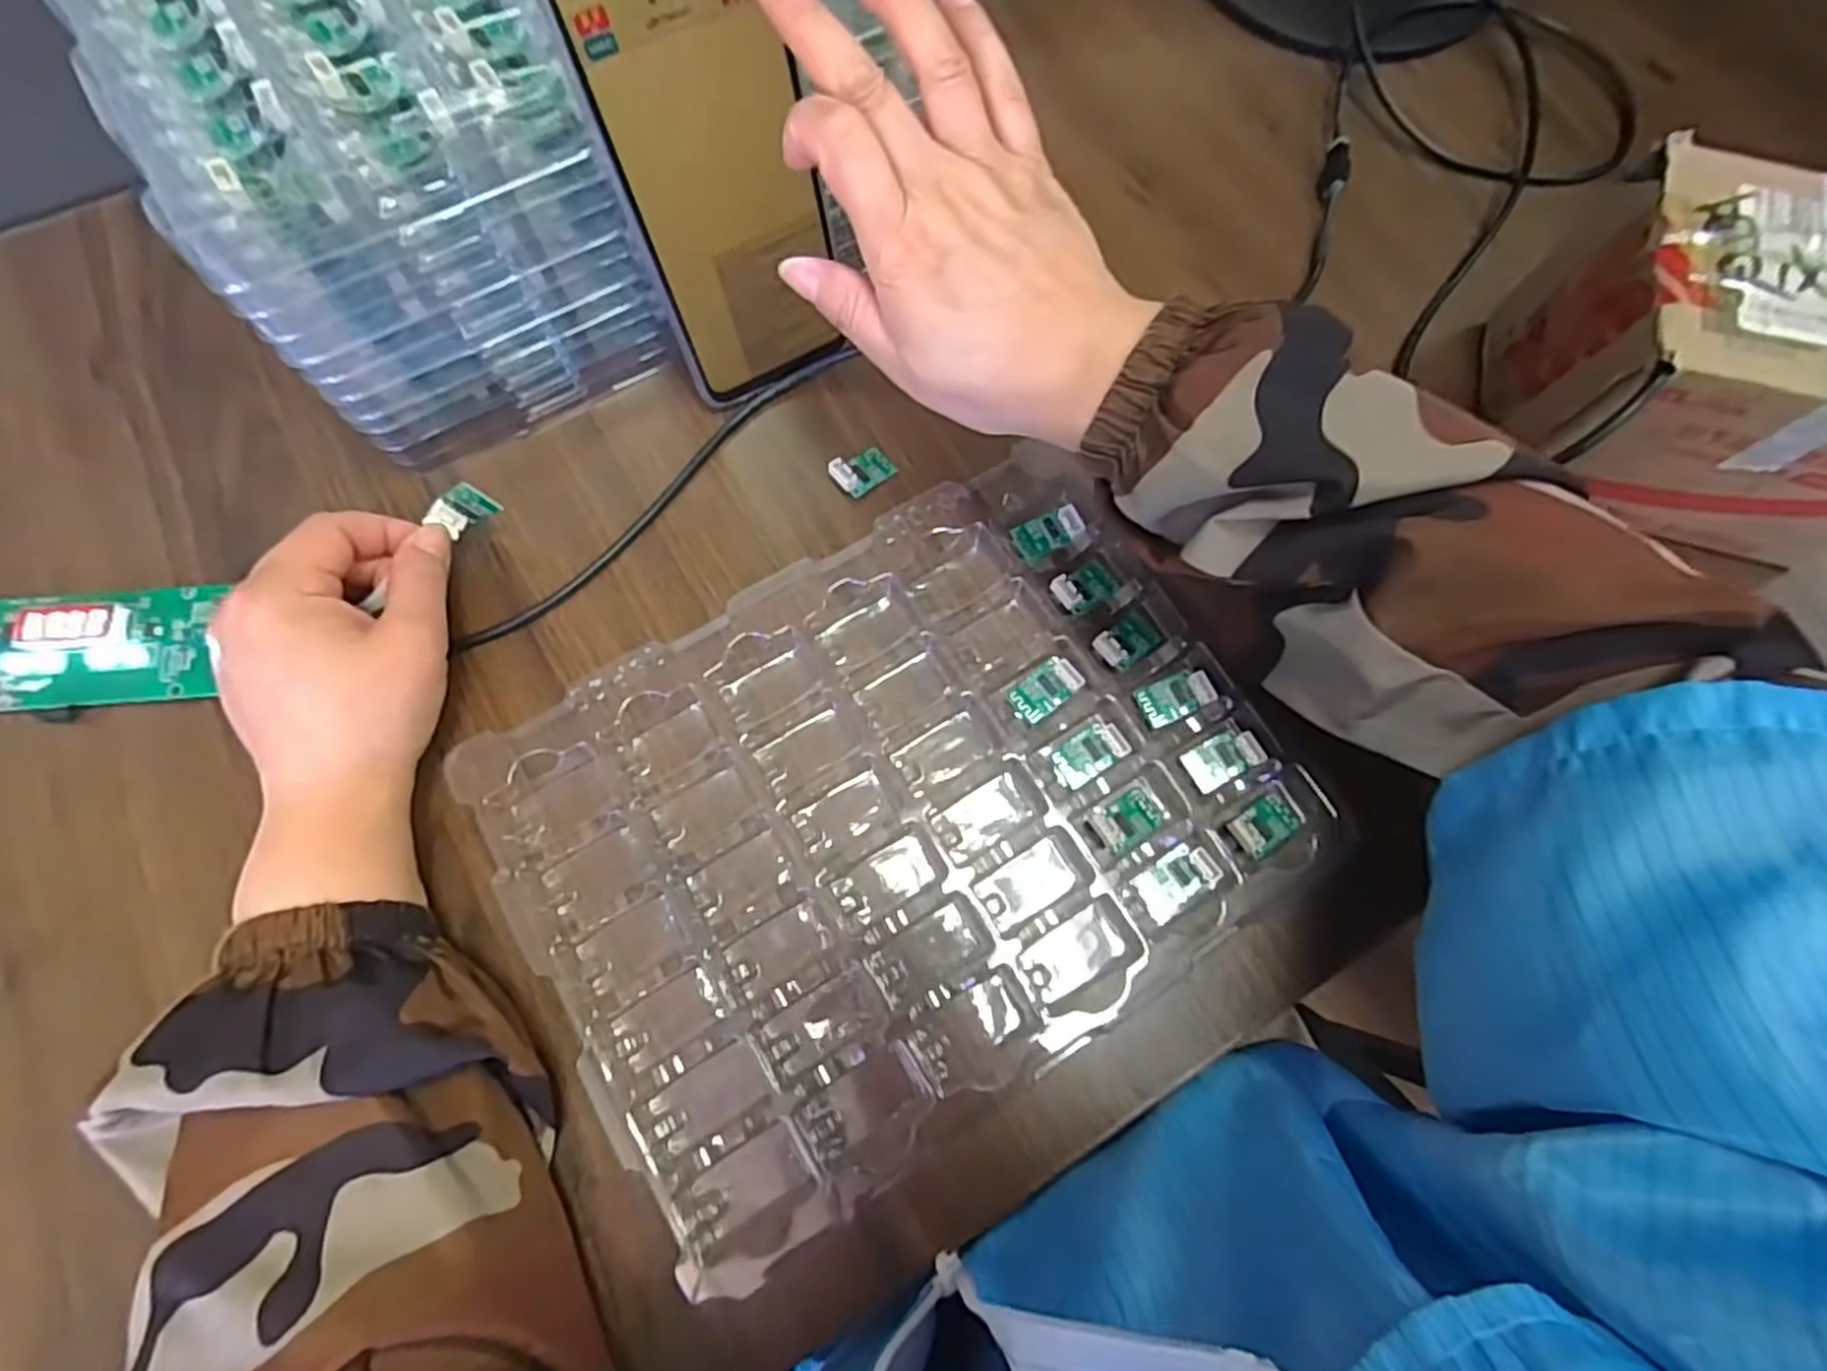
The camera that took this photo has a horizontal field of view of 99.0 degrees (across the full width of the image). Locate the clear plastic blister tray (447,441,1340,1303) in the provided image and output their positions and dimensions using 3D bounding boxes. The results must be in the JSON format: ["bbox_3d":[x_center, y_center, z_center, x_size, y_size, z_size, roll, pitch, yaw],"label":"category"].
[{"bbox_3d":[-0.003,0.043,0.296,0.275,0.019,0.206,-31,77,-11],"label":"clear plastic blister tray"}]

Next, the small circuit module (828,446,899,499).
[{"bbox_3d":[-0.022,-0.097,0.346,0.027,0.008,0.018,-38,78,-12],"label":"small circuit module"}]

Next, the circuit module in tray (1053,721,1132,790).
[{"bbox_3d":[0.070,0.027,0.309,0.030,0.004,0.017,-37,68,11],"label":"circuit module in tray"}]

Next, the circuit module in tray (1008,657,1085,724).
[{"bbox_3d":[0.053,0.002,0.316,0.029,0.004,0.016,-40,74,0],"label":"circuit module in tray"}]

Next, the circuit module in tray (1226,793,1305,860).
[{"bbox_3d":[0.137,0.054,0.304,0.027,0.007,0.018,-30,77,-10],"label":"circuit module in tray"}]

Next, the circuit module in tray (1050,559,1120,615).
[{"bbox_3d":[0.073,-0.041,0.329,0.027,0.008,0.019,-29,77,-10],"label":"circuit module in tray"}]

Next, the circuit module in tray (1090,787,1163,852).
[{"bbox_3d":[0.083,0.051,0.303,0.025,0.010,0.017,-27,76,-10],"label":"circuit module in tray"}]

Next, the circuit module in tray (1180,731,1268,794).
[{"bbox_3d":[0.124,0.029,0.311,0.028,0.004,0.018,-32,69,13],"label":"circuit module in tray"}]

